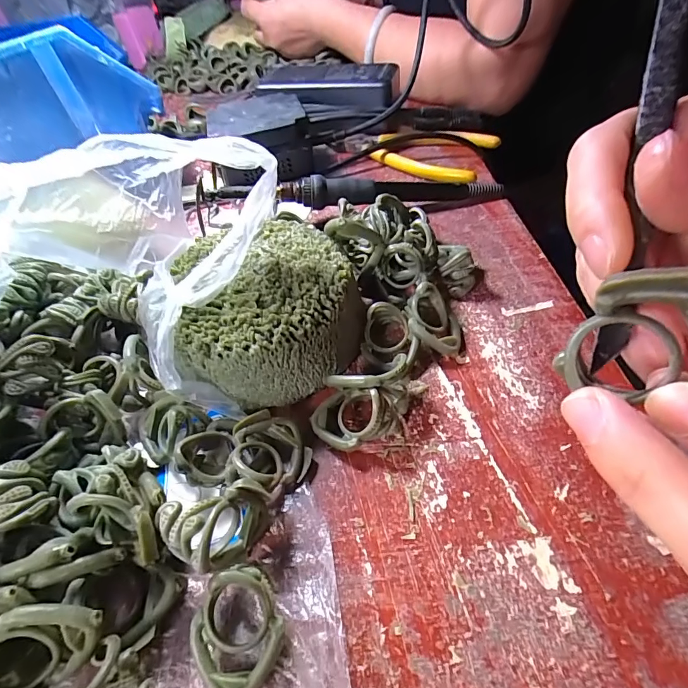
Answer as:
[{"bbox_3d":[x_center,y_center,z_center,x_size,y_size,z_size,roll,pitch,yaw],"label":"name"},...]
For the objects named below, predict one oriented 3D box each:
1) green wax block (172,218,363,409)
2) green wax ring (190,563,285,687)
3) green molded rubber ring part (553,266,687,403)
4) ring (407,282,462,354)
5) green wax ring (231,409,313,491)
[{"bbox_3d":[-0.039,-0.020,0.212,0.088,0.038,0.091,-19,51,-9],"label":"green wax block"},{"bbox_3d":[-0.035,0.093,0.132,0.029,0.024,0.033,28,57,24],"label":"green wax ring"},{"bbox_3d":[0.073,-0.001,0.094,0.032,0.030,0.017,30,34,32],"label":"green molded rubber ring part"},{"bbox_3d":[0.048,-0.013,0.212,0.027,0.024,0.032,6,52,12],"label":"ring"},{"bbox_3d":[-0.032,0.045,0.174,0.030,0.019,0.032,-2,50,2],"label":"green wax ring"}]

